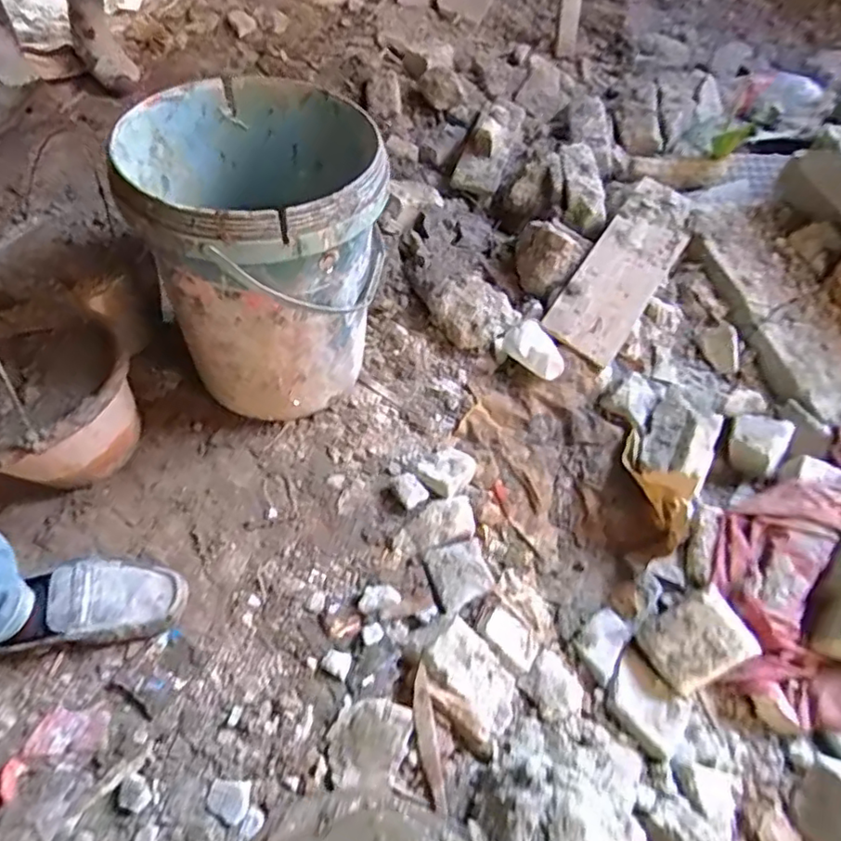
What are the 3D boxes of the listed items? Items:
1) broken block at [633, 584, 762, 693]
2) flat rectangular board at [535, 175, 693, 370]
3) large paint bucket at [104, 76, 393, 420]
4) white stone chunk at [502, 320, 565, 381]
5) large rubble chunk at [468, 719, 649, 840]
[{"bbox_3d":[0.342,0.271,0.751,0.123,0.064,0.100,-33,59,10],"label":"broken block"},{"bbox_3d":[0.357,-0.267,1.049,0.132,0.031,0.379,36,75,5],"label":"flat rectangular board"},{"bbox_3d":[-0.199,-0.221,0.837,0.287,0.361,0.323,-13,55,-10],"label":"large paint bucket"},{"bbox_3d":[0.185,-0.109,0.978,0.061,0.060,0.109,-29,59,-20],"label":"white stone chunk"},{"bbox_3d":[0.162,0.419,0.636,0.195,0.096,0.192,0,53,0],"label":"large rubble chunk"}]

